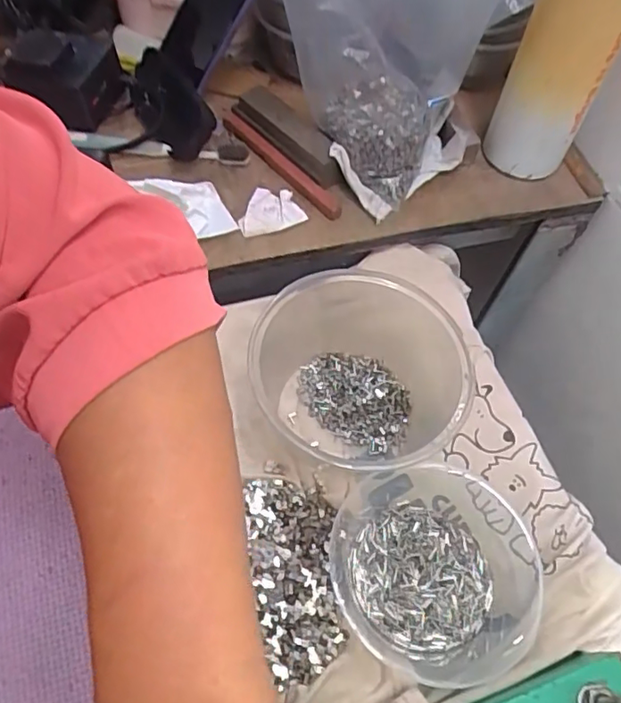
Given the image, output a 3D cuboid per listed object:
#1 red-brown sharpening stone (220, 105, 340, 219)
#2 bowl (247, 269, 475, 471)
[{"bbox_3d":[-0.027,-0.164,0.487,0.018,0.016,0.149,-39,69,-22],"label":"red-brown sharpening stone"},{"bbox_3d":[0.035,0.004,0.404,0.149,0.076,0.136,1,61,-2],"label":"bowl"}]

